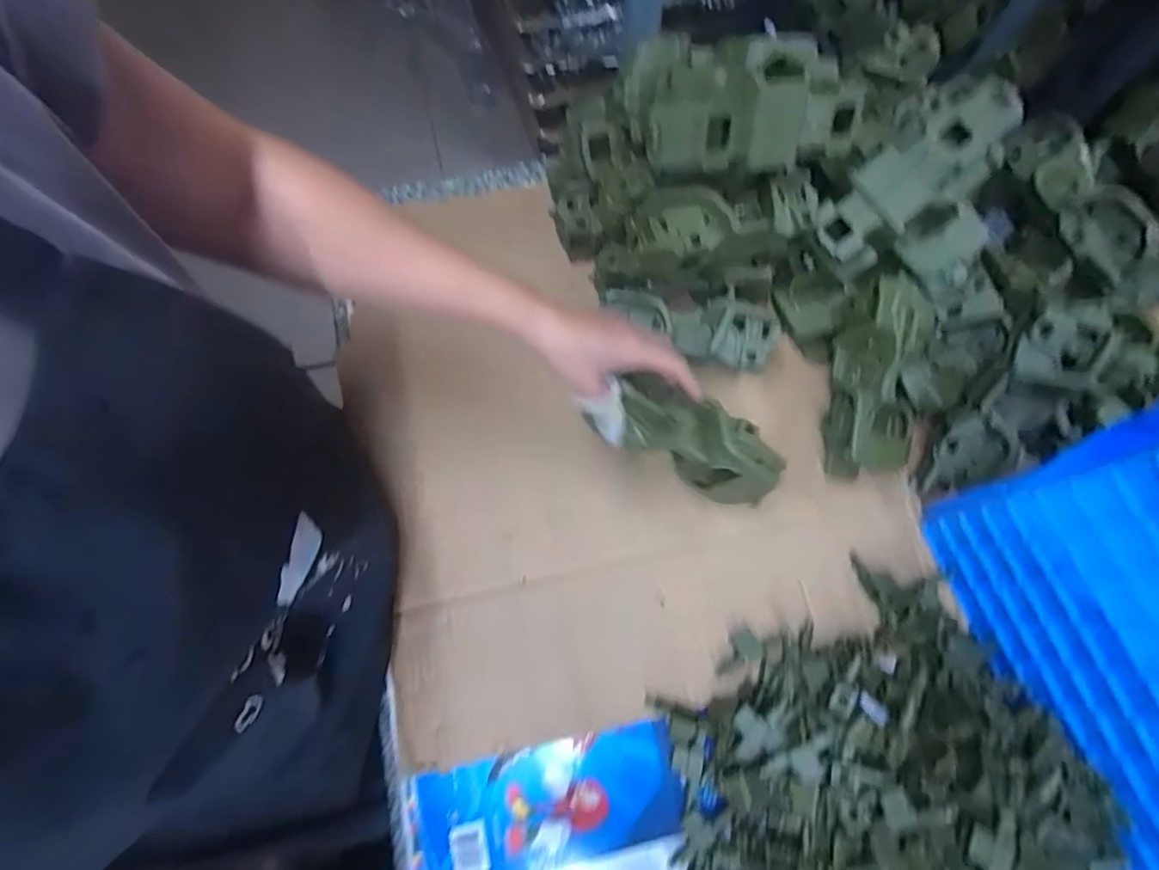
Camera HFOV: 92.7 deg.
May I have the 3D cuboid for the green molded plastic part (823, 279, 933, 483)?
[{"bbox_3d":[0.277,-0.050,0.514,0.078,0.059,0.189,12,92,4],"label":"green molded plastic part"}]

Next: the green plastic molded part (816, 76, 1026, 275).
[{"bbox_3d":[0.321,-0.221,0.514,0.185,0.042,0.136,-43,107,13],"label":"green plastic molded part"}]

